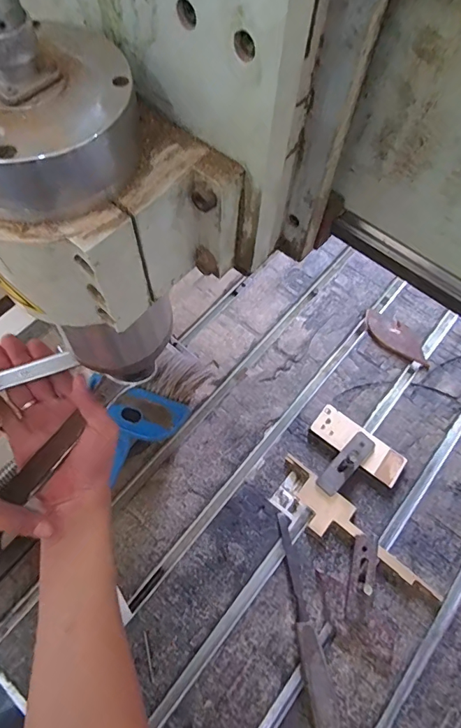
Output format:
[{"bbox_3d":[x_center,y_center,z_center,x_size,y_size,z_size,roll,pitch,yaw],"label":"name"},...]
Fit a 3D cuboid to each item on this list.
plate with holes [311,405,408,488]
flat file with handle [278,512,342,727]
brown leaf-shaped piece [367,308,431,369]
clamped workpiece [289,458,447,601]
[{"bbox_3d":[0.180,0.114,0.604,0.132,0.018,0.048,36,70,14],"label":"plate with holes"},{"bbox_3d":[0.087,0.302,0.508,0.032,0.024,0.232,-9,66,-6],"label":"flat file with handle"},{"bbox_3d":[0.263,-0.041,0.674,0.120,0.008,0.049,34,69,13],"label":"brown leaf-shaped piece"},{"bbox_3d":[0.158,0.221,0.555,0.242,0.014,0.057,39,70,15],"label":"clamped workpiece"}]

